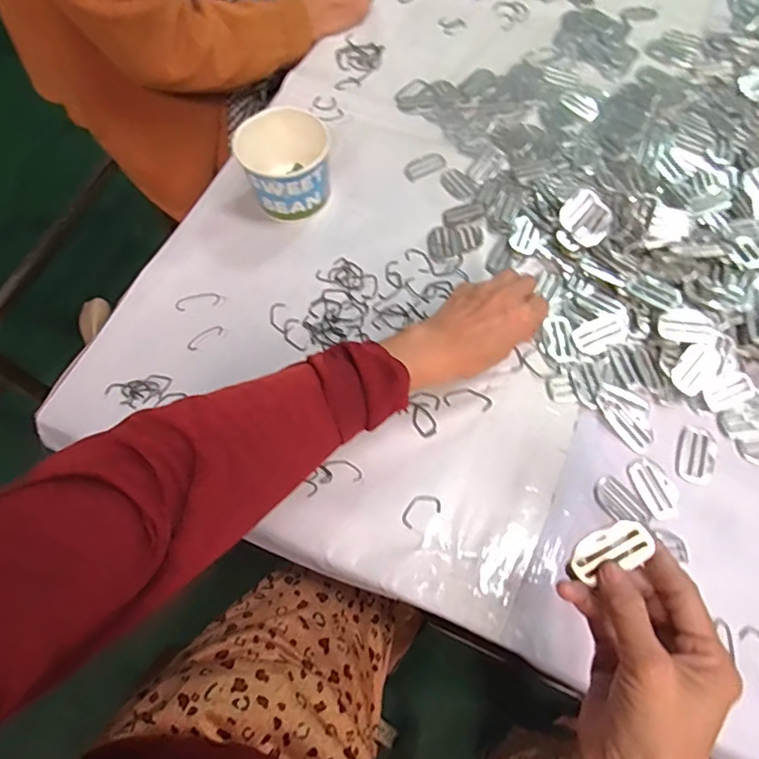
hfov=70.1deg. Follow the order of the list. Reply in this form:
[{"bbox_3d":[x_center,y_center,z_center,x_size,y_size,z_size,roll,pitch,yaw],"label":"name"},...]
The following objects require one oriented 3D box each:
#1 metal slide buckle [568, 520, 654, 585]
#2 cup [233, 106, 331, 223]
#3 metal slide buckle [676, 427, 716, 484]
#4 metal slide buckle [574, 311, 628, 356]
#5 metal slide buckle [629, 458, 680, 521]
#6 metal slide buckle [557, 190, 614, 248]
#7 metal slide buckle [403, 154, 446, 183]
[{"bbox_3d":[0.131,0.099,0.310,0.049,0.004,0.024,-31,85,14],"label":"metal slide buckle"},{"bbox_3d":[-0.096,-0.222,0.566,0.089,0.070,0.093,-1,64,2],"label":"cup"},{"bbox_3d":[0.266,0.063,0.453,0.028,0.004,0.048,16,66,10],"label":"metal slide buckle"},{"bbox_3d":[0.205,-0.043,0.501,0.049,0.004,0.031,-26,66,-9],"label":"metal slide buckle"},{"bbox_3d":[0.226,0.088,0.442,0.031,0.004,0.052,-21,65,-7],"label":"metal slide buckle"},{"bbox_3d":[0.203,-0.158,0.529,0.046,0.006,0.050,-44,80,-2],"label":"metal slide buckle"},{"bbox_3d":[0.050,-0.240,0.606,0.049,0.004,0.027,-30,67,-11],"label":"metal slide buckle"}]

